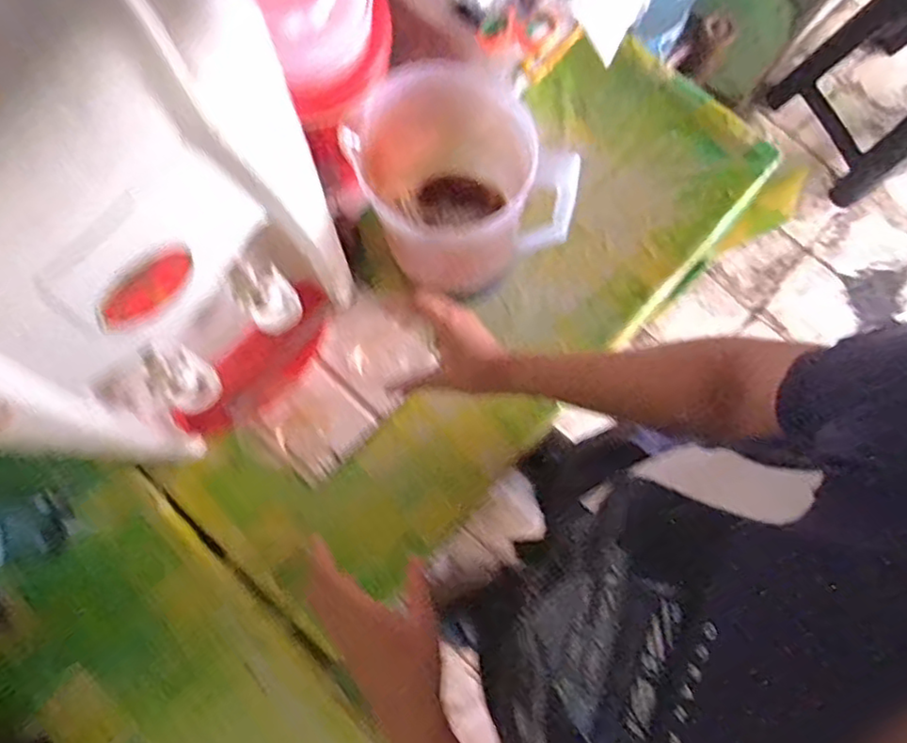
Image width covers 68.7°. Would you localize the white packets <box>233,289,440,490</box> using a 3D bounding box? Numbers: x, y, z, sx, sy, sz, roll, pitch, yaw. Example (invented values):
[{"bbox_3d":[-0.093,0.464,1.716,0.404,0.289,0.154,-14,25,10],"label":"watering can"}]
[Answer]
[{"bbox_3d":[-0.134,0.024,0.763,0.234,0.040,0.124,-43,91,-4],"label":"white packets"}]

